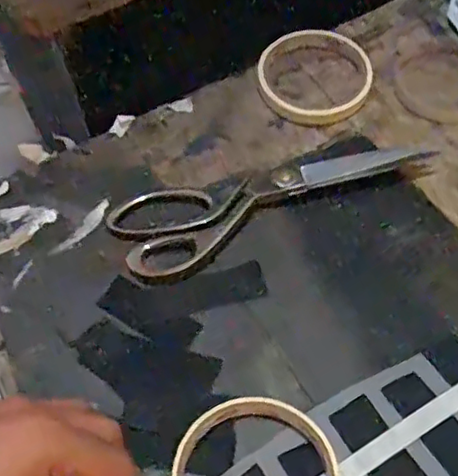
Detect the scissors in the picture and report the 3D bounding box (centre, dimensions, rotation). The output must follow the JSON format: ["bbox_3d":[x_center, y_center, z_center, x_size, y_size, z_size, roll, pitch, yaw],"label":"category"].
[{"bbox_3d":[0.027,-0.037,0.440,0.219,0.013,0.070,-25,57,-16],"label":"scissors"}]

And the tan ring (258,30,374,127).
[{"bbox_3d":[0.067,-0.130,0.495,0.089,0.019,0.093,3,54,4],"label":"tan ring"}]

